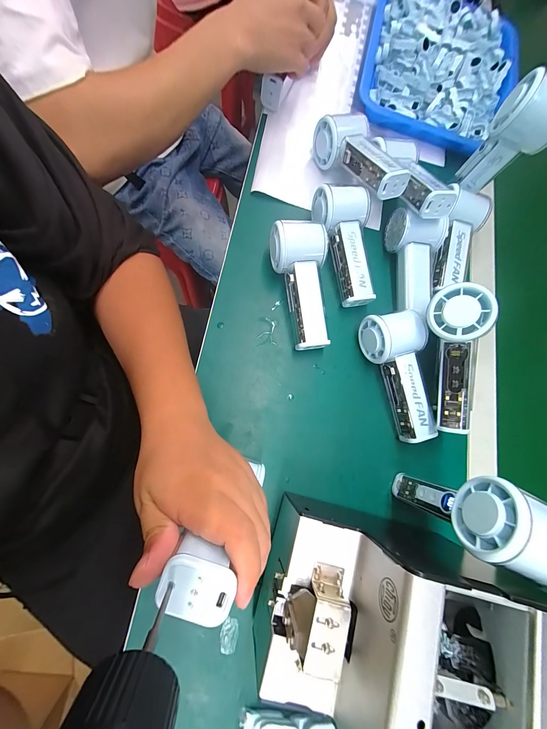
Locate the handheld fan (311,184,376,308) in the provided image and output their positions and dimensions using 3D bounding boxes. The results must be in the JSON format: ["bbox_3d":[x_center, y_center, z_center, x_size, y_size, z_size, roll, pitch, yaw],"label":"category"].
[{"bbox_3d":[0.093,-0.150,0.339,0.072,0.044,0.144,-5,79,-10],"label":"handheld fan"}]

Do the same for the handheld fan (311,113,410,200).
[{"bbox_3d":[0.114,-0.274,0.360,0.060,0.059,0.155,-29,69,-27],"label":"handheld fan"}]

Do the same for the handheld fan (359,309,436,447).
[{"bbox_3d":[0.150,0.015,0.312,0.062,0.049,0.145,-8,80,-11],"label":"handheld fan"}]

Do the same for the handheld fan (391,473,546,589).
[{"bbox_3d":[0.177,0.129,0.233,0.065,0.145,0.054,27,76,-3],"label":"handheld fan"}]

